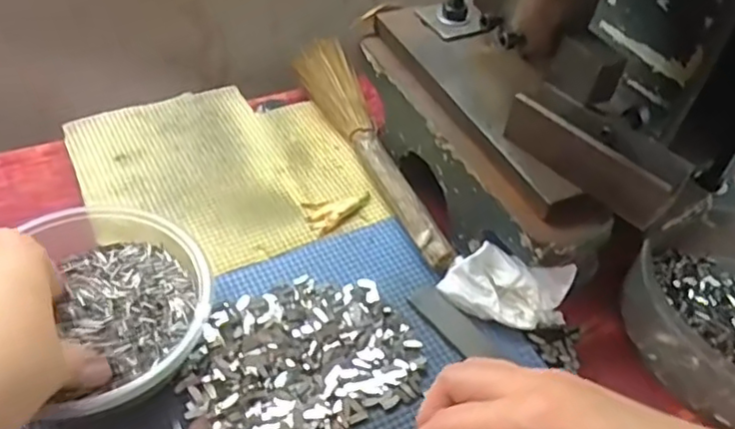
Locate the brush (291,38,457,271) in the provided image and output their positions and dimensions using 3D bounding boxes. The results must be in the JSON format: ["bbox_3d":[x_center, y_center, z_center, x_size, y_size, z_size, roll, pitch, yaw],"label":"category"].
[{"bbox_3d":[-0.005,-0.050,0.438,0.041,0.018,0.234,-11,49,-17],"label":"brush"}]

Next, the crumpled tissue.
[{"bbox_3d":[0.078,0.040,0.352,0.066,0.033,0.033,23,48,14],"label":"crumpled tissue"}]

